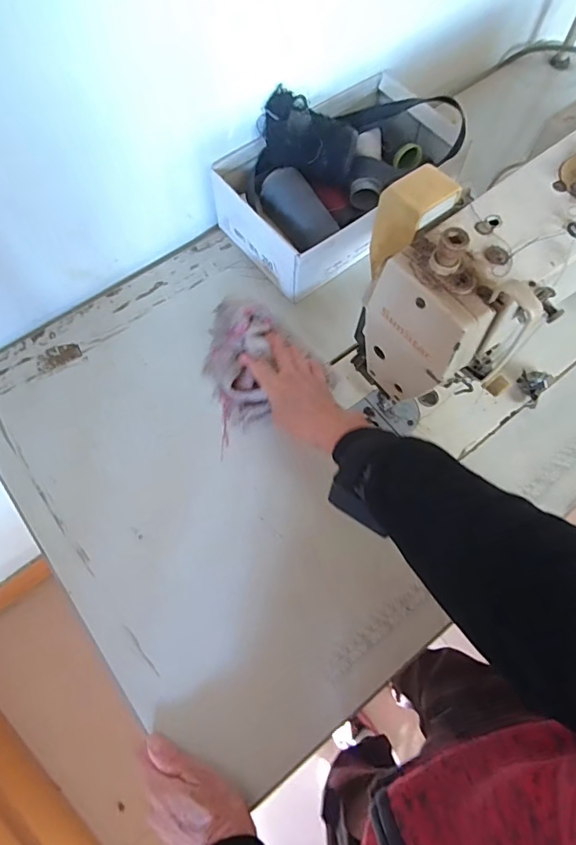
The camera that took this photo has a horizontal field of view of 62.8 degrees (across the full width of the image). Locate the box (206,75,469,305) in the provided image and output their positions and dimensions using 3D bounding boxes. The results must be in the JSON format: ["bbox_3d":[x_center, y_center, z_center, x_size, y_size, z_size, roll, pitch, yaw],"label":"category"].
[{"bbox_3d":[0.072,-0.308,0.587,0.290,0.126,0.174,-35,73,-14],"label":"box"}]

